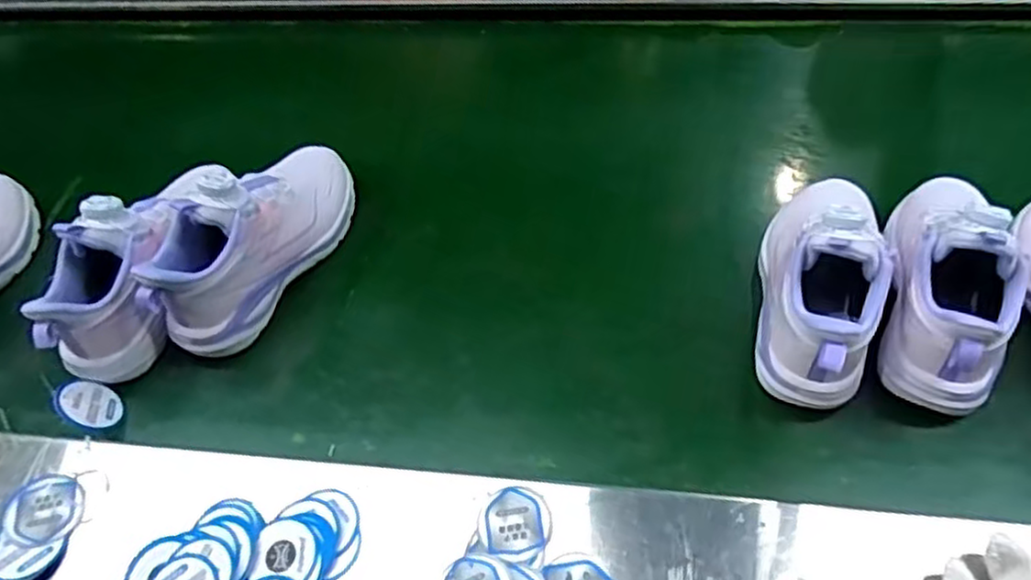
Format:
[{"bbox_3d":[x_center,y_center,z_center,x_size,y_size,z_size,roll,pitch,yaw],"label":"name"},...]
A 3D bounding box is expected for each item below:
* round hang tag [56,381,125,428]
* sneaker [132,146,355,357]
[{"bbox_3d":[-0.325,0.088,0.546,0.004,0.050,0.036,-33,59,20],"label":"round hang tag"},{"bbox_3d":[-0.217,-0.053,0.595,0.072,0.107,0.209,26,57,15],"label":"sneaker"}]

